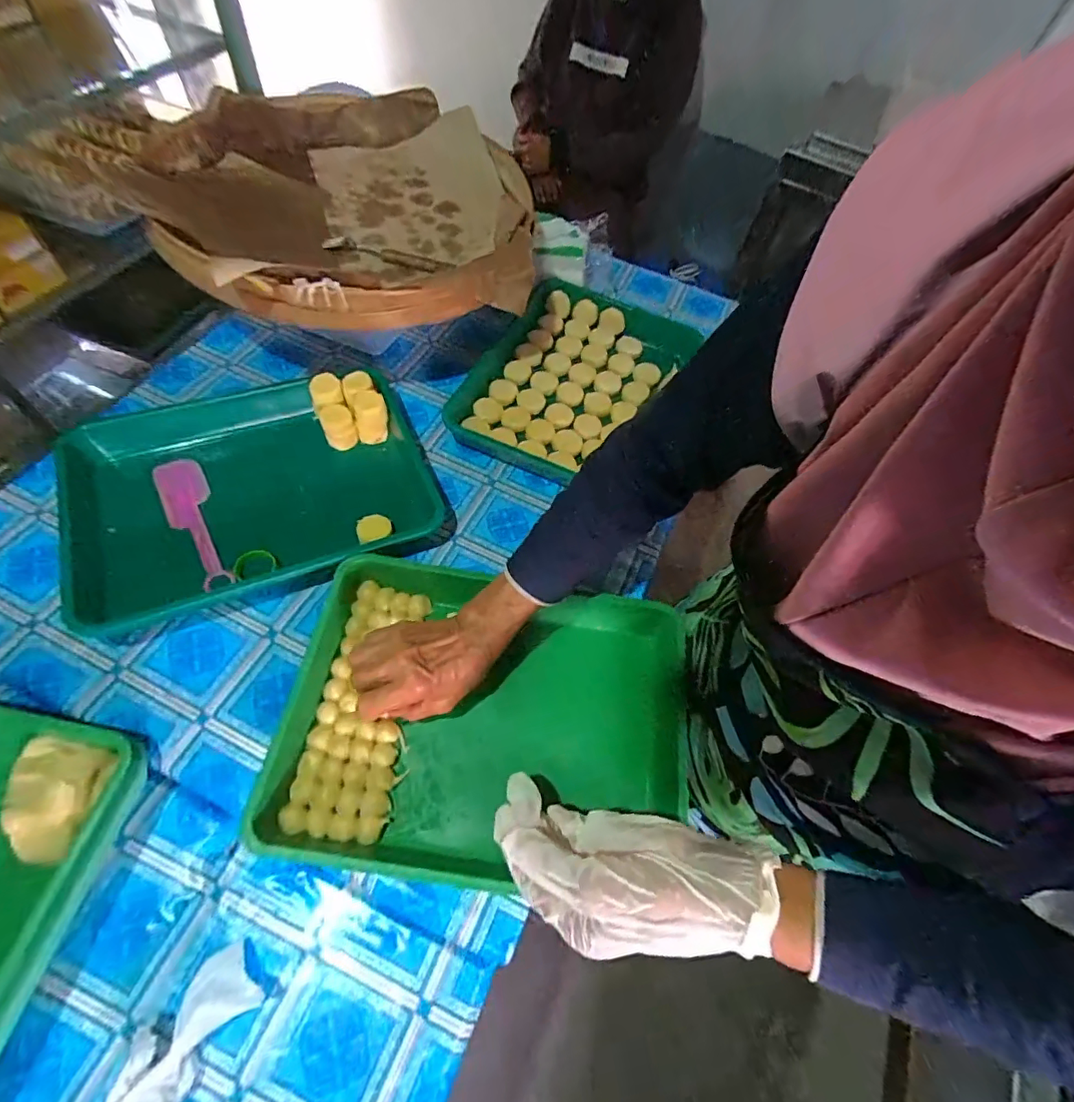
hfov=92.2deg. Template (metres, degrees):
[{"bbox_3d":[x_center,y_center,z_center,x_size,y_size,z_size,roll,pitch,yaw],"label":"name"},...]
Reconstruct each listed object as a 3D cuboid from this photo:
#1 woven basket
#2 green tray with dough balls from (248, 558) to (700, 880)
[{"bbox_3d":[-0.255,-0.479,0.705,0.503,0.092,0.506,7,59,-3],"label":"woven basket"},{"bbox_3d":[-0.045,0.155,0.495,0.378,0.069,0.265,7,61,0],"label":"green tray with dough balls"}]

